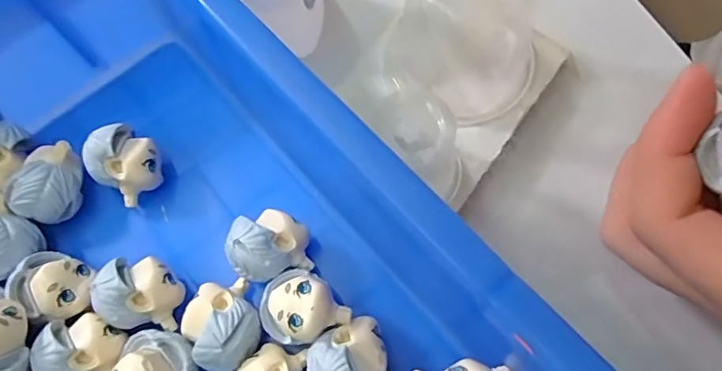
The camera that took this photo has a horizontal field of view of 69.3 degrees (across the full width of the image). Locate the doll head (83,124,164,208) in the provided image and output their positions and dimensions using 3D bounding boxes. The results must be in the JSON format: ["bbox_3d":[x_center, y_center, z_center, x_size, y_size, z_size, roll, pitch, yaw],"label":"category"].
[{"bbox_3d":[-0.086,-0.008,0.194,0.023,0.025,0.022,-1,69,2],"label":"doll head"}]

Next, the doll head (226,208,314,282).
[{"bbox_3d":[-0.031,0.021,0.181,0.026,0.025,0.022,-17,69,-4],"label":"doll head"}]

